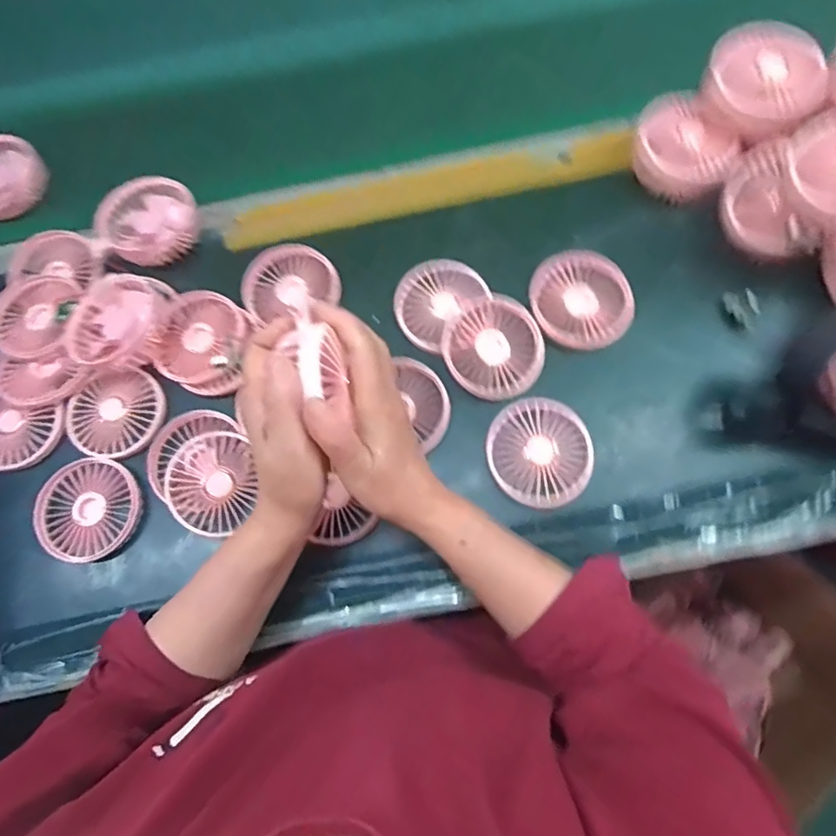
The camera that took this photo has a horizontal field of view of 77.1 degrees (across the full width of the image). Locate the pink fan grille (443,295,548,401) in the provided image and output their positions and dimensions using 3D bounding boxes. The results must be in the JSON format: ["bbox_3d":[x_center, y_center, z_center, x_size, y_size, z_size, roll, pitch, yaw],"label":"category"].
[{"bbox_3d":[0.069,-0.065,0.470,0.087,0.011,0.091,-23,73,-4],"label":"pink fan grille"}]

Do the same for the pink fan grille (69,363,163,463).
[{"bbox_3d":[-0.278,-0.006,0.477,0.083,0.019,0.085,-32,74,-7],"label":"pink fan grille"}]

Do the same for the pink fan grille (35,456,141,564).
[{"bbox_3d":[-0.289,0.080,0.461,0.085,0.011,0.088,-1,73,3],"label":"pink fan grille"}]

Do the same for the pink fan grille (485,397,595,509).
[{"bbox_3d":[0.103,0.028,0.448,0.085,0.009,0.094,-9,74,-1],"label":"pink fan grille"}]

